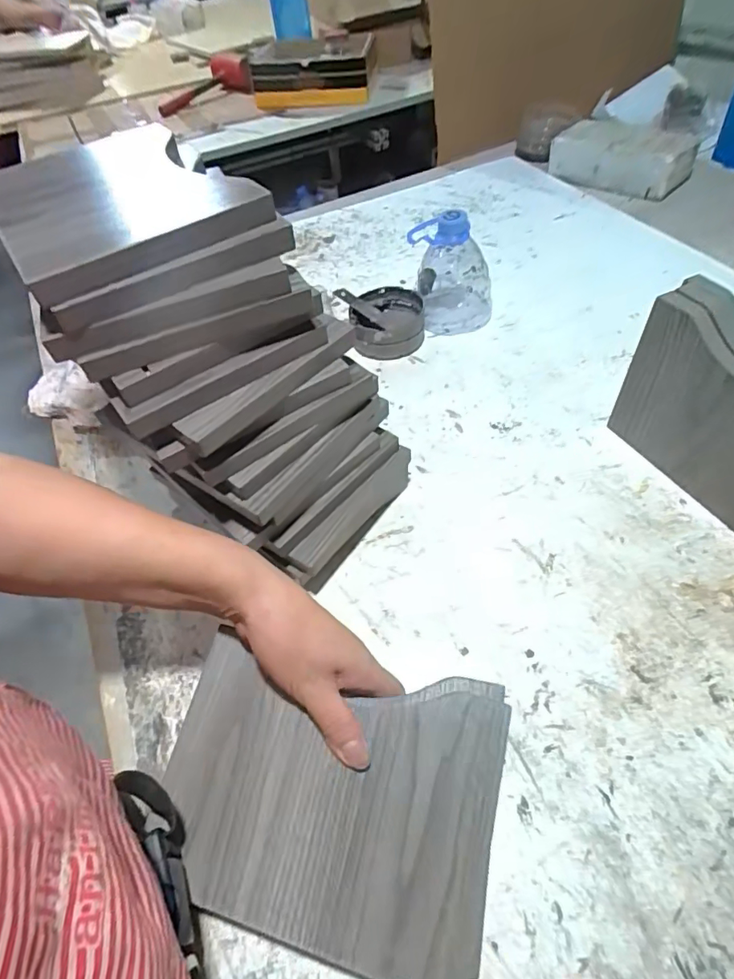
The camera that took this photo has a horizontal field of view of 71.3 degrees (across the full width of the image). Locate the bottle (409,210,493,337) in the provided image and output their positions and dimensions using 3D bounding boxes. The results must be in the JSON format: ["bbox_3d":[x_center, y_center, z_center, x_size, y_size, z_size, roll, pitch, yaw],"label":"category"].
[{"bbox_3d":[0.108,-0.263,0.613,0.087,0.127,0.084,7,53,9],"label":"bottle"}]

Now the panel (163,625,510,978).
[{"bbox_3d":[-0.025,0.176,0.299,0.193,0.008,0.147,9,66,13],"label":"panel"}]

